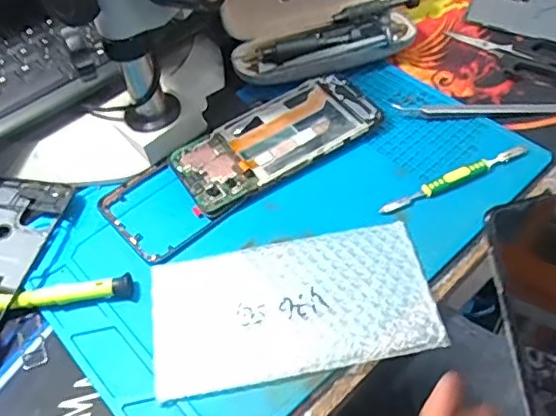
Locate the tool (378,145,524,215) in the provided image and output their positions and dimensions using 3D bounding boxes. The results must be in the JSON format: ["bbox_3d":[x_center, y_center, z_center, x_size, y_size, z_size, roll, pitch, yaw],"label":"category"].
[{"bbox_3d":[0.129,-0.022,0.405,0.116,0.009,0.013,-24,53,-13],"label":"tool"}]

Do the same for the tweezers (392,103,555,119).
[{"bbox_3d":[0.167,-0.077,0.443,0.144,0.007,0.018,0,52,6],"label":"tweezers"}]

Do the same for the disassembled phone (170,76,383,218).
[{"bbox_3d":[-0.002,-0.056,0.431,0.154,0.009,0.071,-29,55,-16],"label":"disassembled phone"}]

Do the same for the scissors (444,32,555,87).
[{"bbox_3d":[0.199,-0.131,0.483,0.107,0.010,0.047,17,55,18],"label":"scissors"}]

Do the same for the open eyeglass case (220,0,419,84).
[{"bbox_3d":[0.042,-0.165,0.479,0.173,0.066,0.088,-15,53,-6],"label":"open eyeglass case"}]

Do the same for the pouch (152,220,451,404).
[{"bbox_3d":[0.008,0.059,0.350,0.170,0.011,0.091,-10,52,-2],"label":"pouch"}]

